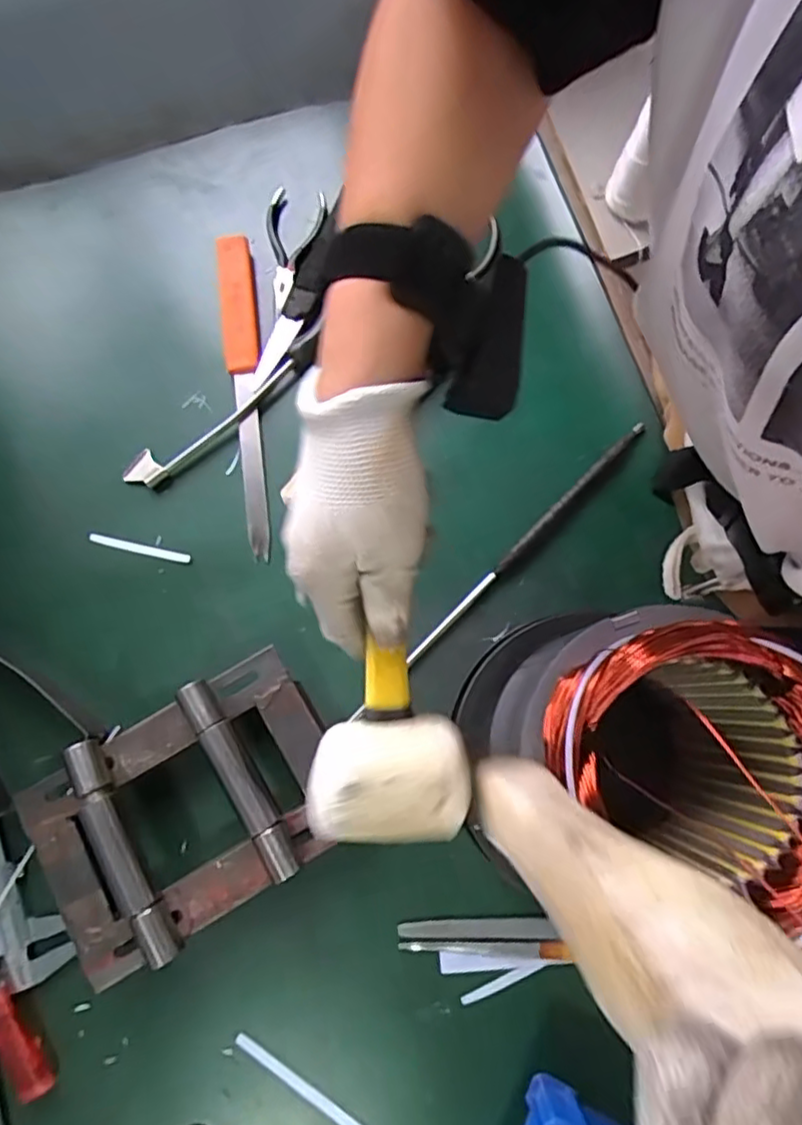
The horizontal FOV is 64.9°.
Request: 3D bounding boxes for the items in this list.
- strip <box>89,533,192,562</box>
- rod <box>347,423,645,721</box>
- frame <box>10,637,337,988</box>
[{"bbox_3d":[-0.195,-0.011,0.471,0.077,0.004,0.007,12,77,5],"label":"strip"},{"bbox_3d":[0.077,0.001,0.461,0.301,0.007,0.010,-44,80,-9],"label":"rod"},{"bbox_3d":[-0.137,0.162,0.411,0.197,0.052,0.142,-28,78,-6],"label":"frame"}]

